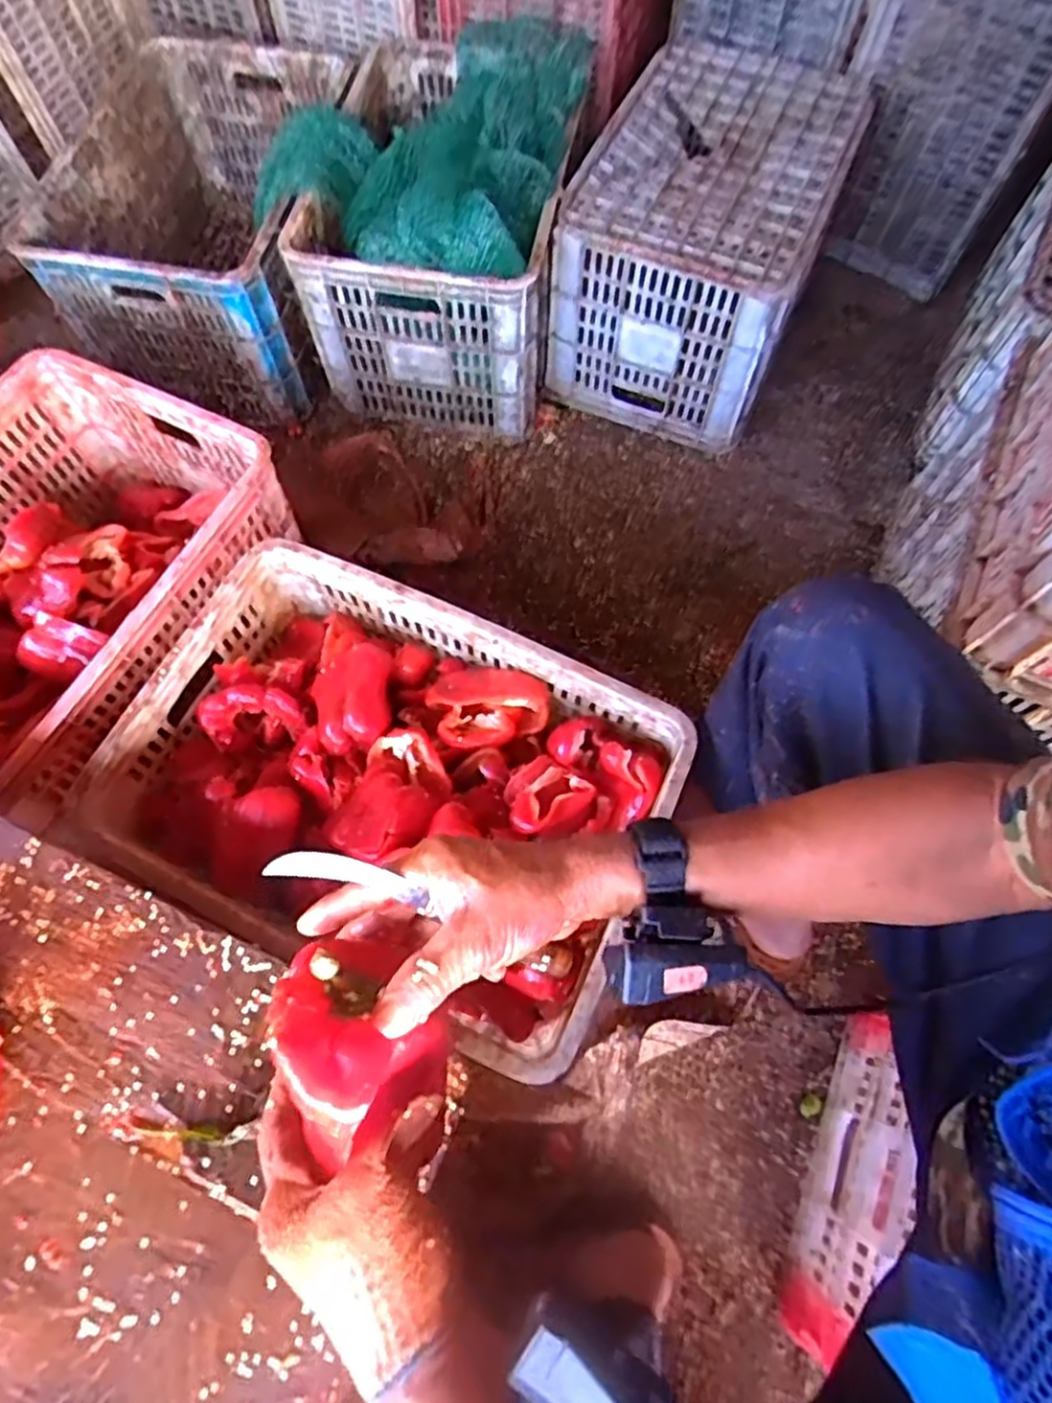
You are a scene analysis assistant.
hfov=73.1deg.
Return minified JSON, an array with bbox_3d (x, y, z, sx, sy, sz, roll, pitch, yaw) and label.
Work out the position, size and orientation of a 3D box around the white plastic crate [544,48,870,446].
[{"bbox_3d":[0.278,-0.724,1.140,0.343,0.290,0.492,20,68,8],"label":"white plastic crate"}]

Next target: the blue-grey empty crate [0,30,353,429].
[{"bbox_3d":[-0.504,-0.762,1.170,0.359,0.284,0.532,4,67,1],"label":"blue-grey empty crate"}]

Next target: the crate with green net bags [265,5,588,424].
[{"bbox_3d":[-0.129,-0.759,1.117,0.377,0.338,0.544,10,67,4],"label":"crate with green net bags"}]

